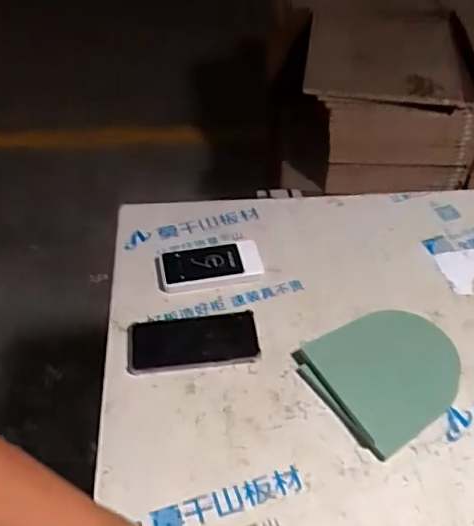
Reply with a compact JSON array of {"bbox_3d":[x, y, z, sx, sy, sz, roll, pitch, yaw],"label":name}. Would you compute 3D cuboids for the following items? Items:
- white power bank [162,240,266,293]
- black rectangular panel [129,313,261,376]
[{"bbox_3d":[-0.037,0.004,0.827,0.141,0.017,0.074,-9,48,-8],"label":"white power bank"},{"bbox_3d":[-0.056,0.103,0.738,0.164,0.011,0.073,-6,48,-5],"label":"black rectangular panel"}]

